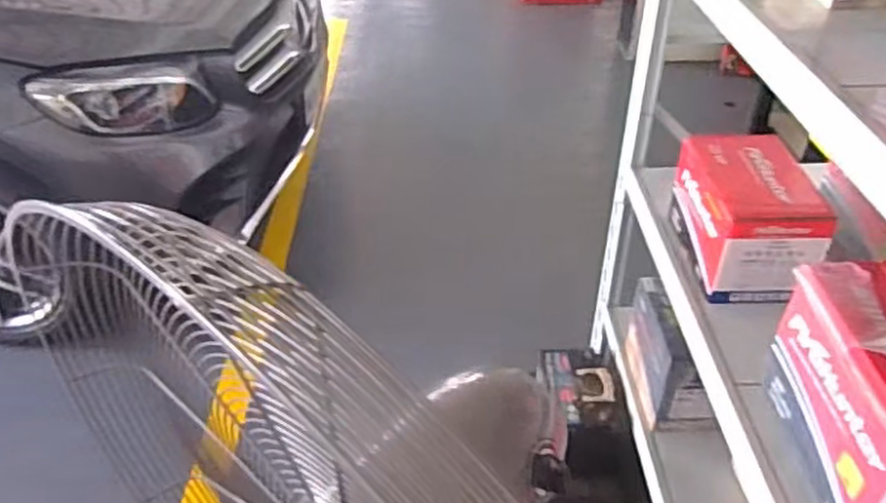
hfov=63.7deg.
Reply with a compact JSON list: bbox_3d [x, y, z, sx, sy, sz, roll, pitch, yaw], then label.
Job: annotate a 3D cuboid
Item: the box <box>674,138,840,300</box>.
[{"bbox_3d":[0.566,-0.070,1.329,0.202,0.184,0.308,1,38,2],"label":"box"}]

